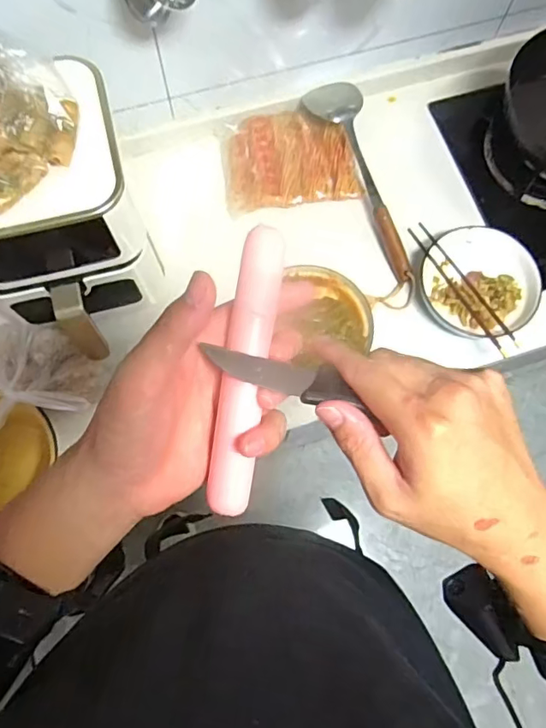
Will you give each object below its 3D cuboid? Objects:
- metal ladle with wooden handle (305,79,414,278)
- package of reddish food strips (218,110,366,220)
[{"bbox_3d":[0.169,-0.320,0.871,0.085,0.052,0.365,-24,77,-8],"label":"metal ladle with wooden handle"},{"bbox_3d":[0.030,-0.356,0.909,0.225,0.029,0.184,-5,75,-3],"label":"package of reddish food strips"}]

